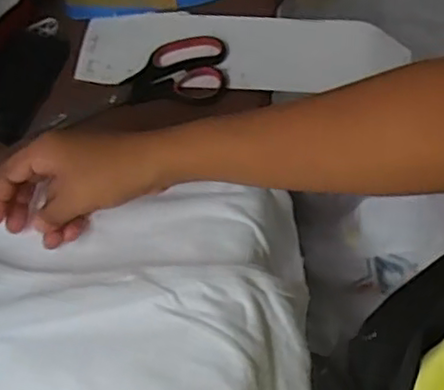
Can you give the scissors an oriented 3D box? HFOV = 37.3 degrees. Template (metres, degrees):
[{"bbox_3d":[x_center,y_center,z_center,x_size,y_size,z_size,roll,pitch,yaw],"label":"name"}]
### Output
[{"bbox_3d":[-0.075,-0.100,0.587,0.168,0.016,0.068,-19,63,-5],"label":"scissors"}]

